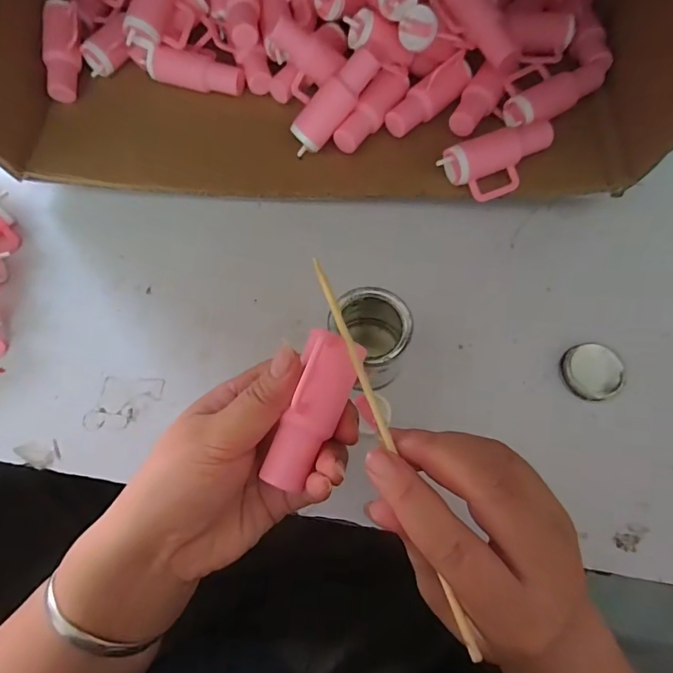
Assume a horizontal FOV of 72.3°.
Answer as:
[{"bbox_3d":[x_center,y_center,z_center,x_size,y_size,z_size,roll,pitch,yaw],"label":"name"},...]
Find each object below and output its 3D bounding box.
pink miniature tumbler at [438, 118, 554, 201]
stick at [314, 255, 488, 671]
[{"bbox_3d":[0.129,-0.139,0.358,0.083,0.024,0.047,-28,72,-8],"label":"pink miniature tumbler"},{"bbox_3d":[0.019,0.040,0.194,0.004,0.004,0.173,-19,70,-5],"label":"stick"}]

